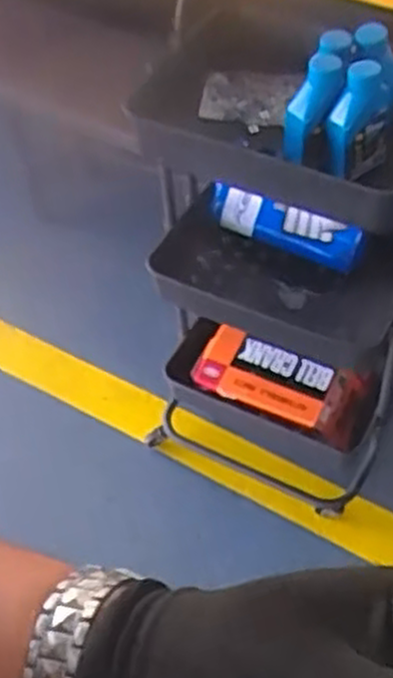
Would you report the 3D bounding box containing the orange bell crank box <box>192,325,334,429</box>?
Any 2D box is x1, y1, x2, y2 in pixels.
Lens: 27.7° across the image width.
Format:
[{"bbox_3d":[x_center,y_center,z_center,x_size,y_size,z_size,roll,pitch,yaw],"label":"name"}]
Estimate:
[{"bbox_3d":[0.115,0.069,1.447,0.255,0.070,0.130,16,55,16],"label":"orange bell crank box"}]

